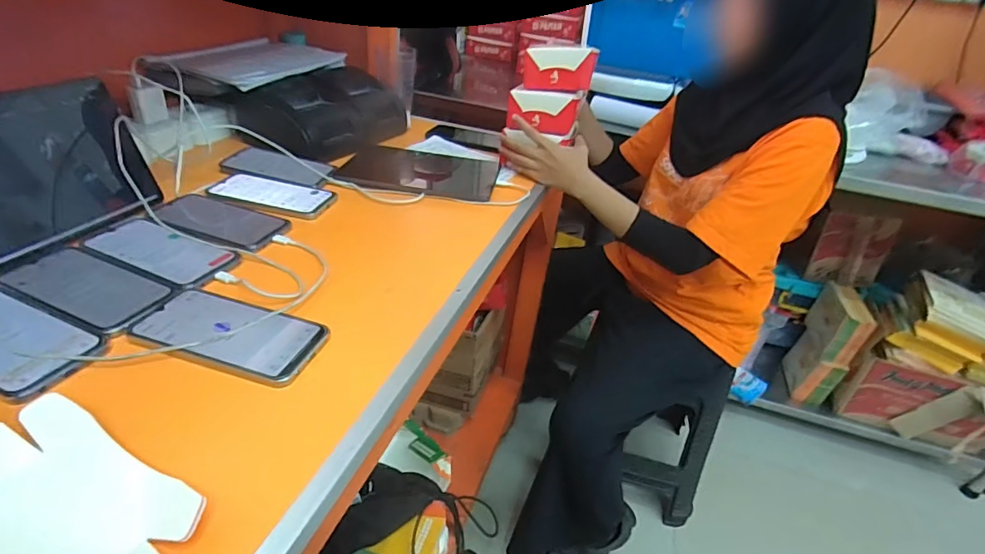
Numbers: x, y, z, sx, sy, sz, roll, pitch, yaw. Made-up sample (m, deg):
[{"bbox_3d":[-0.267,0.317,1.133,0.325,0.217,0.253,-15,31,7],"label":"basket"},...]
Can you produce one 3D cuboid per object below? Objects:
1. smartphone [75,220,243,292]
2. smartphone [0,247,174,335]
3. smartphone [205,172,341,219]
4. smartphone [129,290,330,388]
[{"bbox_3d":[-0.387,-0.030,0.564,0.181,0.006,0.078,18,35,16],"label":"smartphone"},{"bbox_3d":[-0.427,0.005,0.504,0.183,0.004,0.081,19,35,17],"label":"smartphone"},{"bbox_3d":[-0.320,-0.121,0.708,0.176,0.005,0.082,12,34,8],"label":"smartphone"},{"bbox_3d":[-0.252,0.053,0.464,0.169,0.007,0.084,13,34,9],"label":"smartphone"}]

